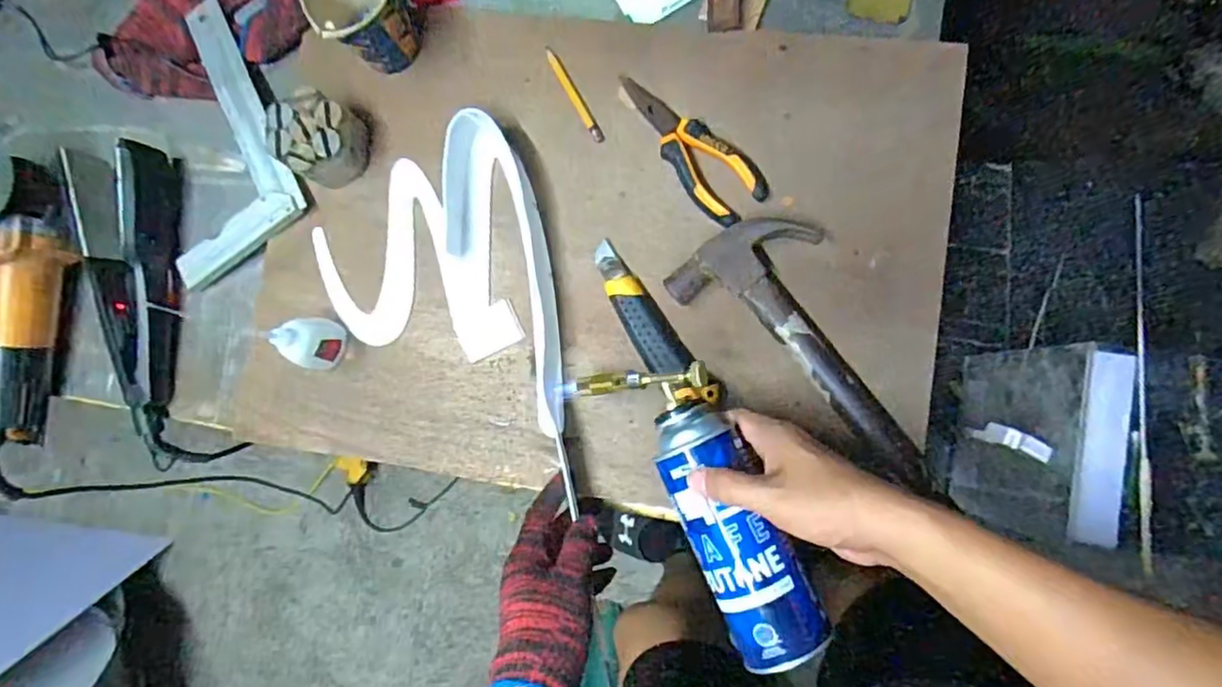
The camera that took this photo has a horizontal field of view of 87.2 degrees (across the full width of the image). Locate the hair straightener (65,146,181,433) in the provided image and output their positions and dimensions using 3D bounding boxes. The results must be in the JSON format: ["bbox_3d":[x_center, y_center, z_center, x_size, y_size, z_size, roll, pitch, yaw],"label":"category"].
[{"bbox_3d":[-0.450,-0.049,0.600,0.075,0.049,0.267,-6,85,8],"label":"hair straightener"}]

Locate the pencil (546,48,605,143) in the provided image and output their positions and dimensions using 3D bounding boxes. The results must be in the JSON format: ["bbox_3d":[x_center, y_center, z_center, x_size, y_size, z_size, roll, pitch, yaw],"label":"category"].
[{"bbox_3d":[-0.033,-0.222,0.570,0.010,0.004,0.100,-30,83,5],"label":"pencil"}]

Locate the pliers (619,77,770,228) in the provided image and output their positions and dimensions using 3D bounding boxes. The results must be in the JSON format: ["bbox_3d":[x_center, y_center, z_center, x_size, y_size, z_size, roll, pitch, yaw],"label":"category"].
[{"bbox_3d":[0.066,-0.171,0.546,0.057,0.015,0.157,-42,82,4],"label":"pliers"}]

